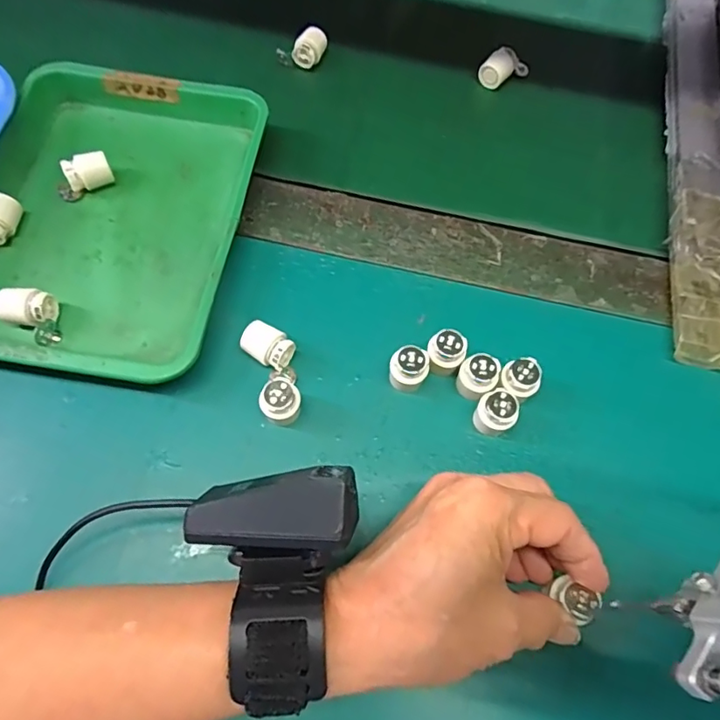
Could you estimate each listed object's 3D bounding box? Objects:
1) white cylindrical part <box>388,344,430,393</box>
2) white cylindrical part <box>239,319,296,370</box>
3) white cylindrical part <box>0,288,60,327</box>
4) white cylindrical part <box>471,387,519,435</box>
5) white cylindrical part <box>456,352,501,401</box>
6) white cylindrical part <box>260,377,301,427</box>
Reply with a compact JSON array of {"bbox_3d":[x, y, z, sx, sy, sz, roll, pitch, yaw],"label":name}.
[{"bbox_3d":[0.028,0.006,0.302,0.020,0.026,0.019,1,66,-3],"label":"white cylindrical part"},{"bbox_3d":[-0.053,-0.008,0.307,0.028,0.018,0.019,33,68,11],"label":"white cylindrical part"},{"bbox_3d":[-0.190,-0.029,0.306,0.026,0.022,0.019,10,66,2],"label":"white cylindrical part"},{"bbox_3d":[0.075,0.029,0.294,0.021,0.027,0.021,1,66,-3],"label":"white cylindrical part"},{"bbox_3d":[0.066,0.010,0.302,0.019,0.025,0.020,1,66,-3],"label":"white cylindrical part"},{"bbox_3d":[-0.042,0.024,0.290,0.018,0.027,0.020,17,66,4],"label":"white cylindrical part"}]

